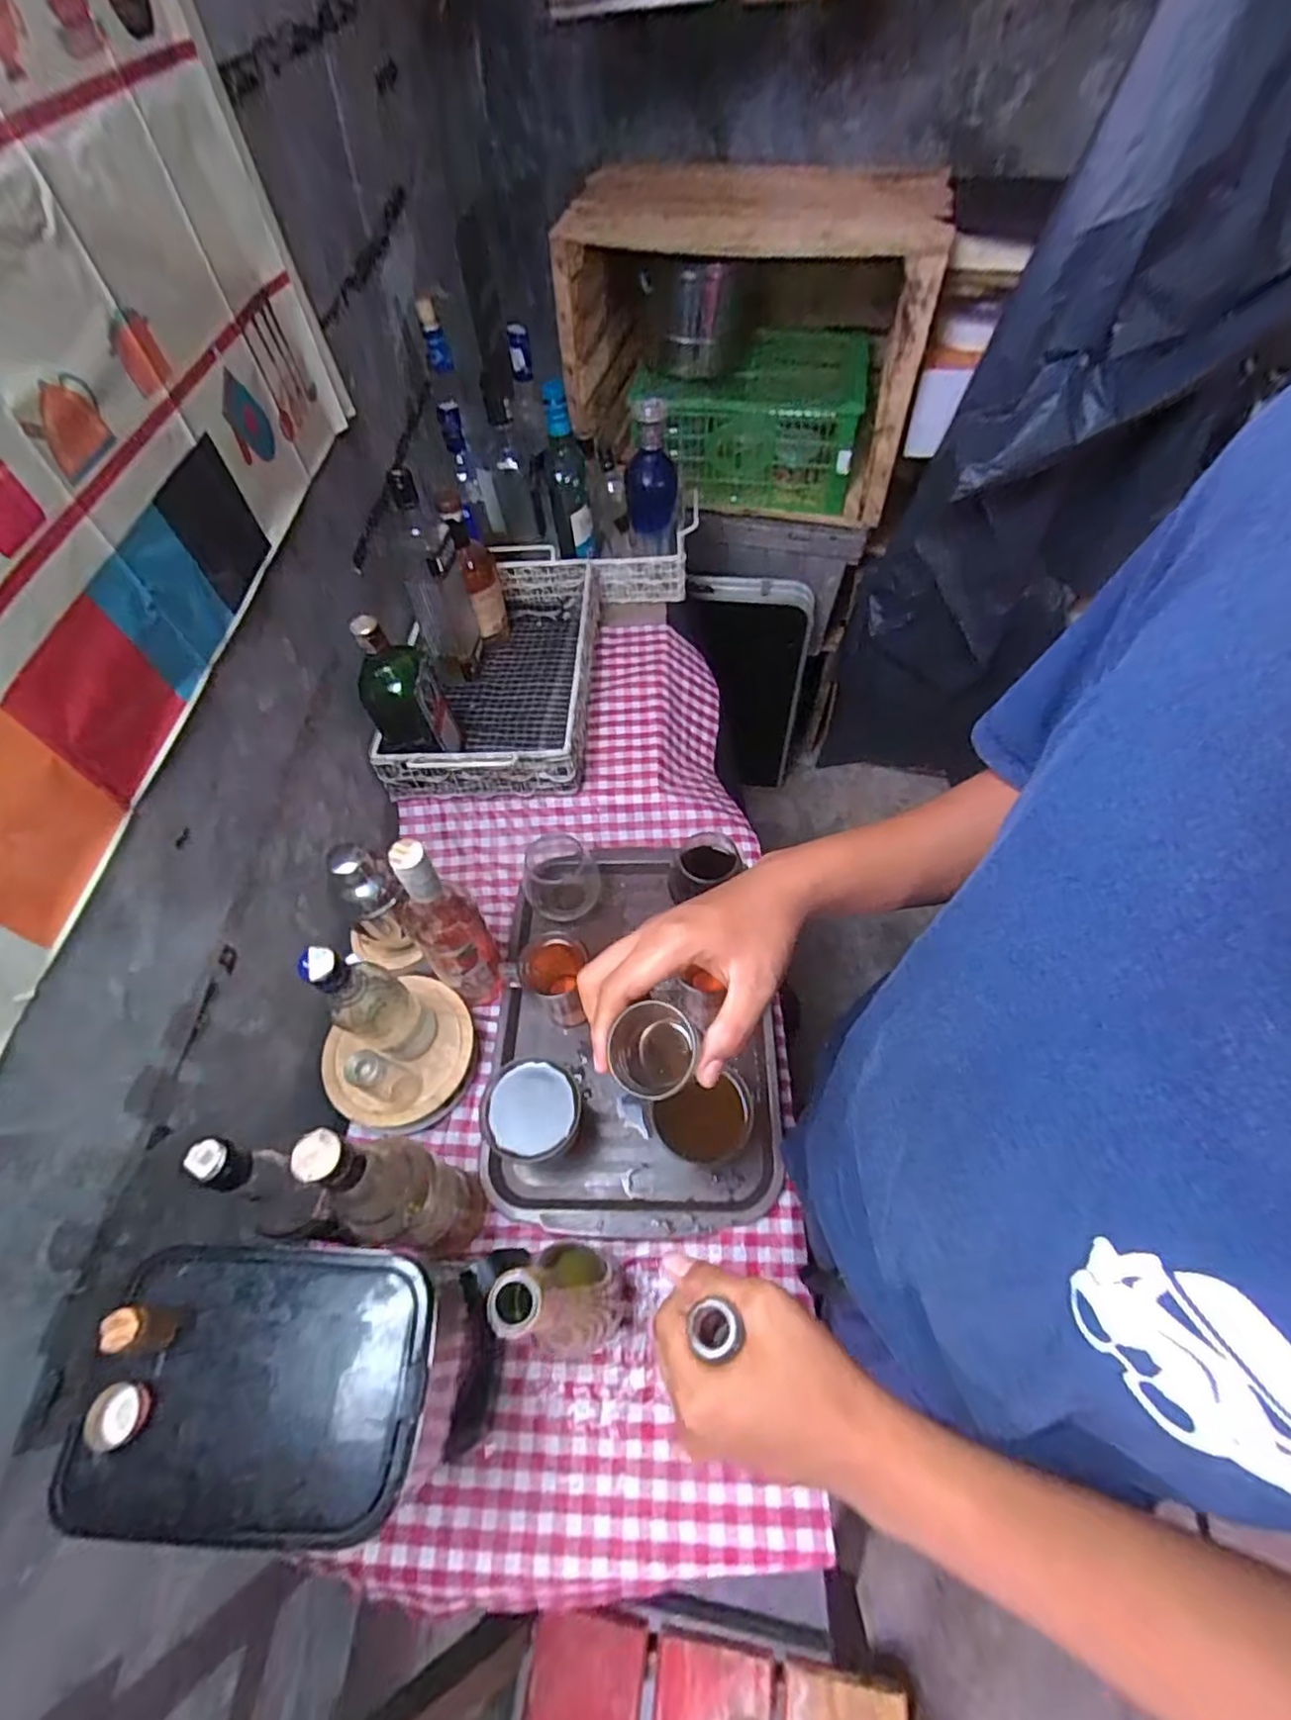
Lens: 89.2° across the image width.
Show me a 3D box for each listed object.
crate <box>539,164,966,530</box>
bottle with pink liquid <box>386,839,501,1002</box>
[{"bbox_3d":[0.173,-0.913,1.175,0.583,0.426,0.327,8,58,8],"label":"crate"},{"bbox_3d":[-0.205,0.062,0.657,0.068,0.263,0.082,-36,62,-19],"label":"bottle with pink liquid"}]

